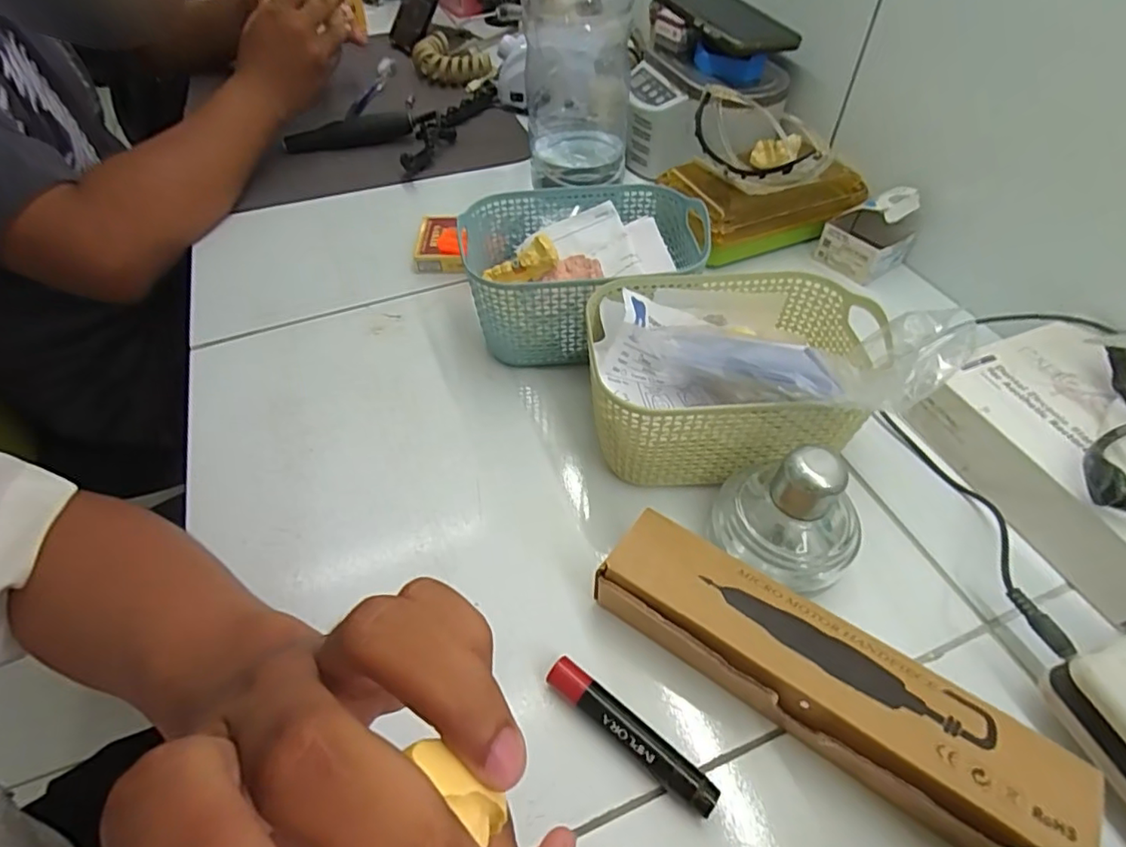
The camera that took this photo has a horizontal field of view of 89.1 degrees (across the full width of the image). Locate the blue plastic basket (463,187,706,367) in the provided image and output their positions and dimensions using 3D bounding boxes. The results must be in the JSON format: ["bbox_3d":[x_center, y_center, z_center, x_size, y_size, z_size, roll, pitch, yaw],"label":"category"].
[{"bbox_3d":[0.018,-0.111,0.438,0.174,0.081,0.128,-7,50,-5],"label":"blue plastic basket"}]

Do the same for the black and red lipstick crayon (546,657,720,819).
[{"bbox_3d":[0.031,0.145,0.270,0.090,0.016,0.015,32,57,24],"label":"black and red lipstick crayon"}]

